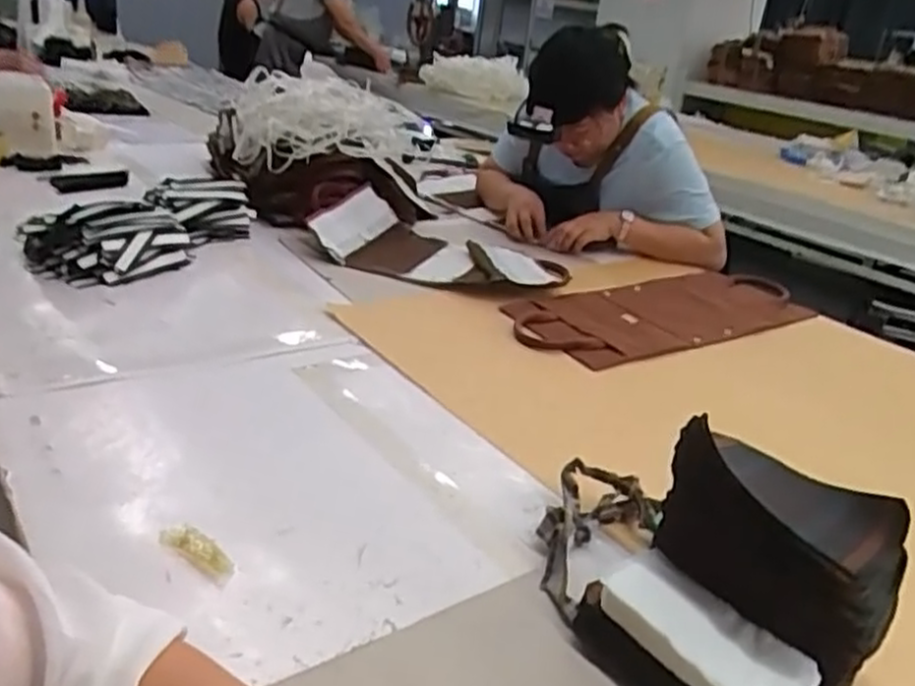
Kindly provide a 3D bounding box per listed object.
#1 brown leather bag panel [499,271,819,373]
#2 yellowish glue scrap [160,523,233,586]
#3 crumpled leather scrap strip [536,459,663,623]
[{"bbox_3d":[0.333,-0.055,1.247,0.539,0.016,0.239,-11,30,-30],"label":"brown leather bag panel"},{"bbox_3d":[-0.214,0.173,0.631,0.078,0.010,0.026,21,30,30],"label":"yellowish glue scrap"},{"bbox_3d":[0.119,0.176,0.688,0.098,0.034,0.184,16,27,21],"label":"crumpled leather scrap strip"}]

